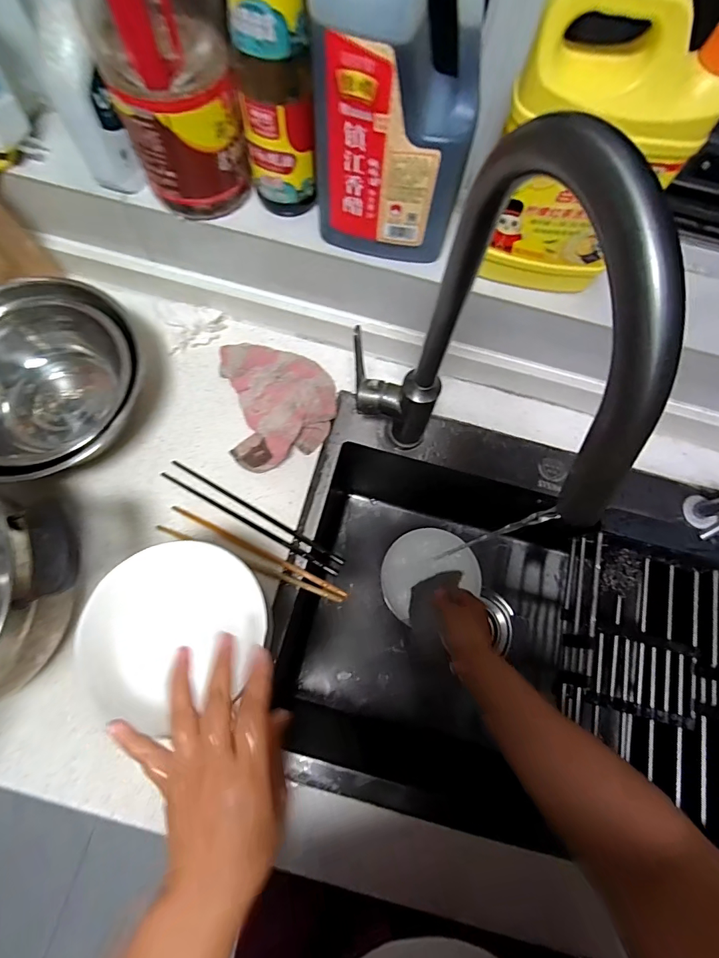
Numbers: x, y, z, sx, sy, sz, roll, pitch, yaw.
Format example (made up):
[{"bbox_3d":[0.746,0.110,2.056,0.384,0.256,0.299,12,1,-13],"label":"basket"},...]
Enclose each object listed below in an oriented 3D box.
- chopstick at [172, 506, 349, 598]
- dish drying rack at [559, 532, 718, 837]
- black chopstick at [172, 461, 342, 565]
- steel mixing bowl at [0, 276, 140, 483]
[{"bbox_3d":[-0.117,0.085,0.503,0.225,0.008,0.009,26,74,5],"label":"chopstick"},{"bbox_3d":[0.353,0.233,0.535,0.190,0.069,0.300,16,73,2],"label":"dish drying rack"},{"bbox_3d":[-0.122,0.040,0.516,0.235,0.010,0.008,29,75,6],"label":"black chopstick"},{"bbox_3d":[-0.365,-0.110,0.496,0.198,0.107,0.236,31,75,7],"label":"steel mixing bowl"}]

